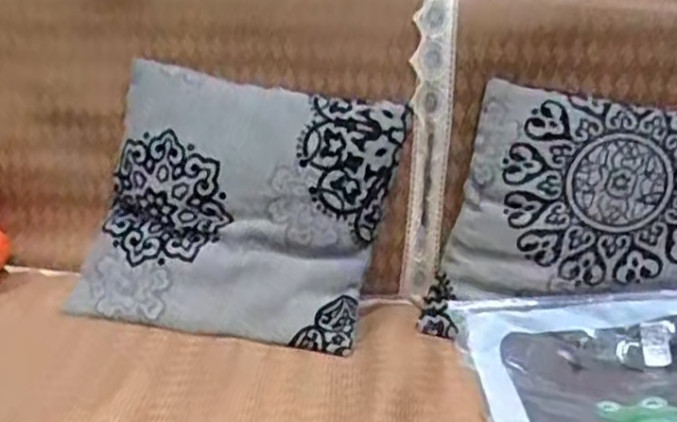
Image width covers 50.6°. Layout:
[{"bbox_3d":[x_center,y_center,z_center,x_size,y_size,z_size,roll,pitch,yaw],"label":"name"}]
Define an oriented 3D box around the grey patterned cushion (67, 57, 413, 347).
[{"bbox_3d":[-0.125,-0.005,0.909,0.364,0.323,0.081,10,-2,9],"label":"grey patterned cushion"}]

